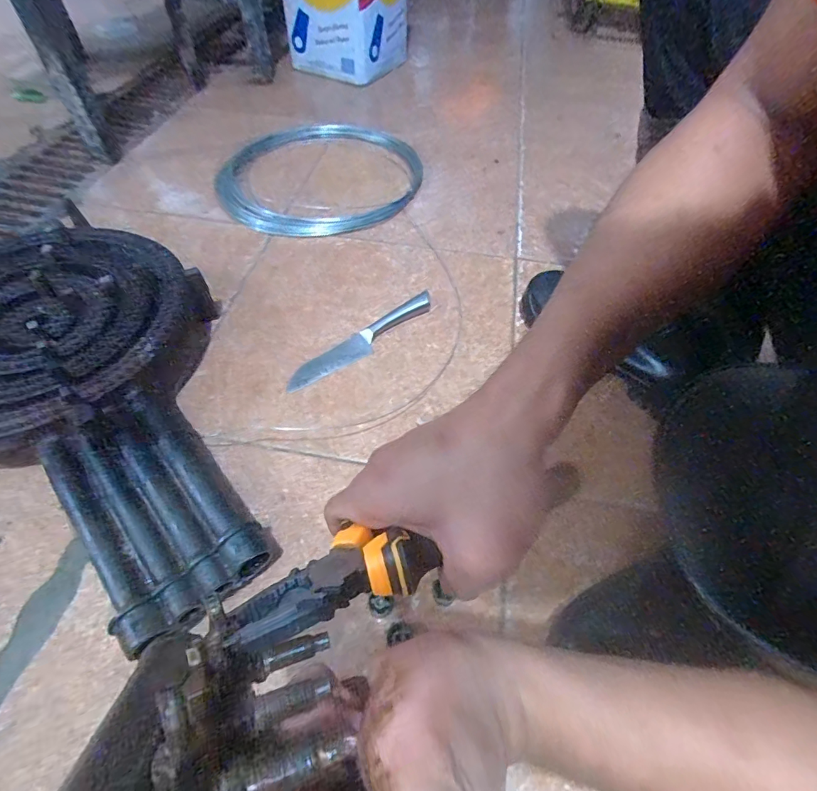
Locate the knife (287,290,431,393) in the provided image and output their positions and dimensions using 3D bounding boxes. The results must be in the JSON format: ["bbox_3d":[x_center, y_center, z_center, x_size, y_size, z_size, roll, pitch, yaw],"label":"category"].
[{"bbox_3d":[-0.059,-0.075,0.565,0.229,0.021,0.034,-32,61,-22],"label":"knife"}]

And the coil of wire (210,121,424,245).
[{"bbox_3d":[-0.163,-0.436,0.822,0.385,0.019,0.416,1,54,-1],"label":"coil of wire"}]

